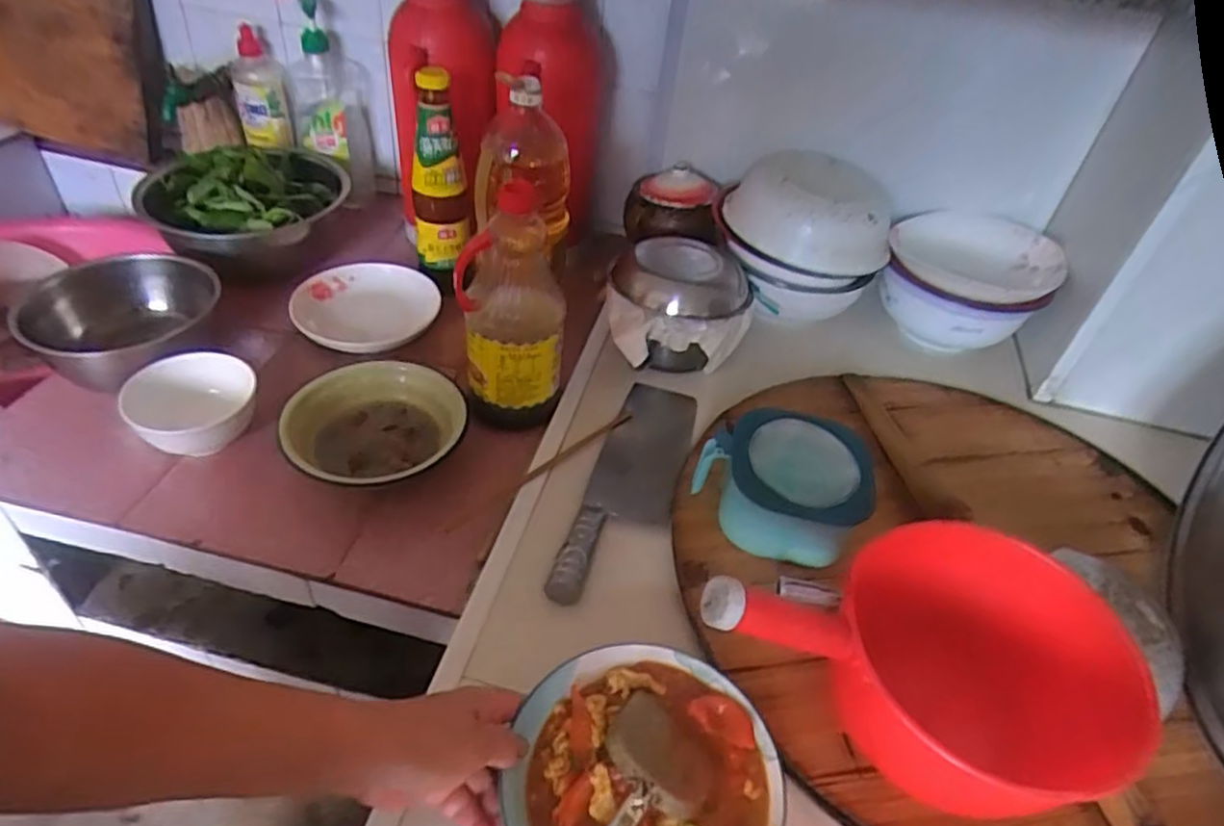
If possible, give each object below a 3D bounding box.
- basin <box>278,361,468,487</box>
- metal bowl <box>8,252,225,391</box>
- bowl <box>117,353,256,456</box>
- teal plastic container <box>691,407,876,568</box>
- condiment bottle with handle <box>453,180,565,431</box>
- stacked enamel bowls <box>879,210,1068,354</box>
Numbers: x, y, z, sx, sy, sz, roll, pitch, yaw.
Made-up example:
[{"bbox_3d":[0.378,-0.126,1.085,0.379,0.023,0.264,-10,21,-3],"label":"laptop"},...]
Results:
[{"bbox_3d":[-0.232,0.020,0.730,0.162,0.062,0.165,2,44,-2],"label":"basin"},{"bbox_3d":[-0.518,-0.095,0.781,0.176,0.081,0.193,5,42,-4],"label":"metal bowl"},{"bbox_3d":[-0.407,0.002,0.715,0.114,0.085,0.106,-1,43,-8],"label":"bowl"},{"bbox_3d":[0.153,0.059,0.658,0.152,0.087,0.120,15,43,9],"label":"teal plastic container"},{"bbox_3d":[-0.103,-0.106,0.732,0.101,0.246,0.112,-3,44,-10],"label":"condiment bottle with handle"},{"bbox_3d":[0.438,-0.161,0.892,0.174,0.119,0.190,5,42,-4],"label":"stacked enamel bowls"}]

